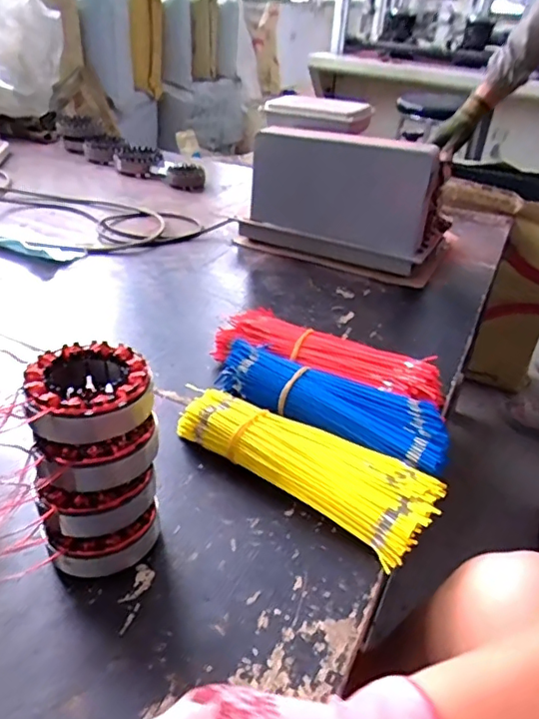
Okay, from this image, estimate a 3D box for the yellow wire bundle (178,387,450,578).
[{"bbox_3d":[0.034,0.093,0.523,0.244,0.044,0.092,26,38,29],"label":"yellow wire bundle"}]

